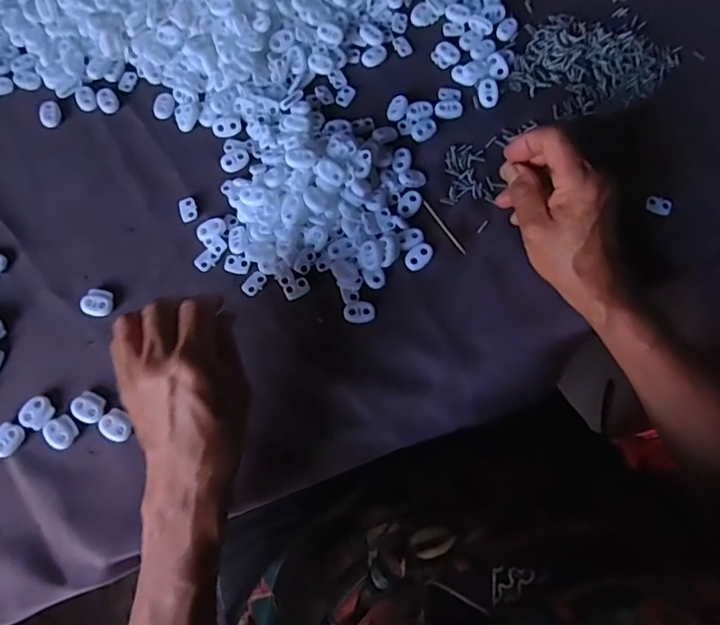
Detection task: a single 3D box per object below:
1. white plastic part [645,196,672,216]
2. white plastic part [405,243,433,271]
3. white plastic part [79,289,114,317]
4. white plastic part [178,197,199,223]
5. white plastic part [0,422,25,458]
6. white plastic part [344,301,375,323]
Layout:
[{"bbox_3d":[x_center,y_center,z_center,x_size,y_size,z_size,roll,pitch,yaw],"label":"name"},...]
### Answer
[{"bbox_3d":[0.230,-0.082,0.425,0.018,0.007,0.013,26,75,8],"label":"white plastic part"},{"bbox_3d":[0.044,-0.041,0.409,0.023,0.004,0.016,-37,76,-10],"label":"white plastic part"},{"bbox_3d":[-0.192,-0.007,0.402,0.023,0.007,0.021,1,73,1],"label":"white plastic part"},{"bbox_3d":[-0.132,-0.079,0.422,0.013,0.004,0.021,-19,74,-5],"label":"white plastic part"},{"bbox_3d":[-0.238,0.086,0.373,0.018,0.007,0.022,26,75,8],"label":"white plastic part"},{"bbox_3d":[0.000,-0.001,0.396,0.022,0.004,0.015,-1,73,0],"label":"white plastic part"}]

